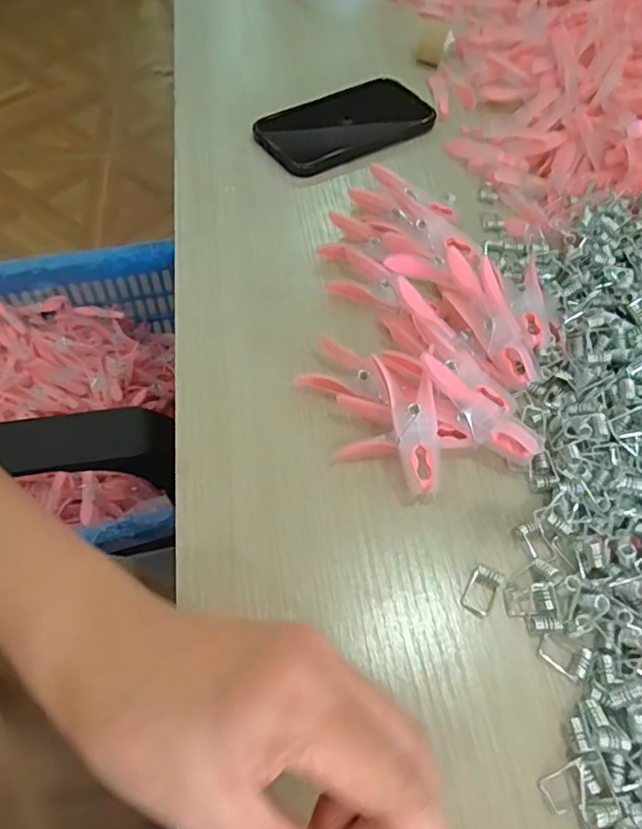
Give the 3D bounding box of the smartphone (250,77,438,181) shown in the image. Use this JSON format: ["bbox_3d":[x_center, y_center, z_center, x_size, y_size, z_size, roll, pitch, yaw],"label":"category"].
[{"bbox_3d":[0.022,-0.254,0.491,0.168,0.014,0.079,-31,64,-22],"label":"smartphone"}]

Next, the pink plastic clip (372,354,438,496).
[{"bbox_3d":[0.050,0.004,0.305,0.025,0.008,0.075,-10,78,-7],"label":"pink plastic clip"}]

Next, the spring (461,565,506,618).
[{"bbox_3d":[0.079,0.085,0.277,0.015,0.006,0.023,29,60,14],"label":"spring"}]

